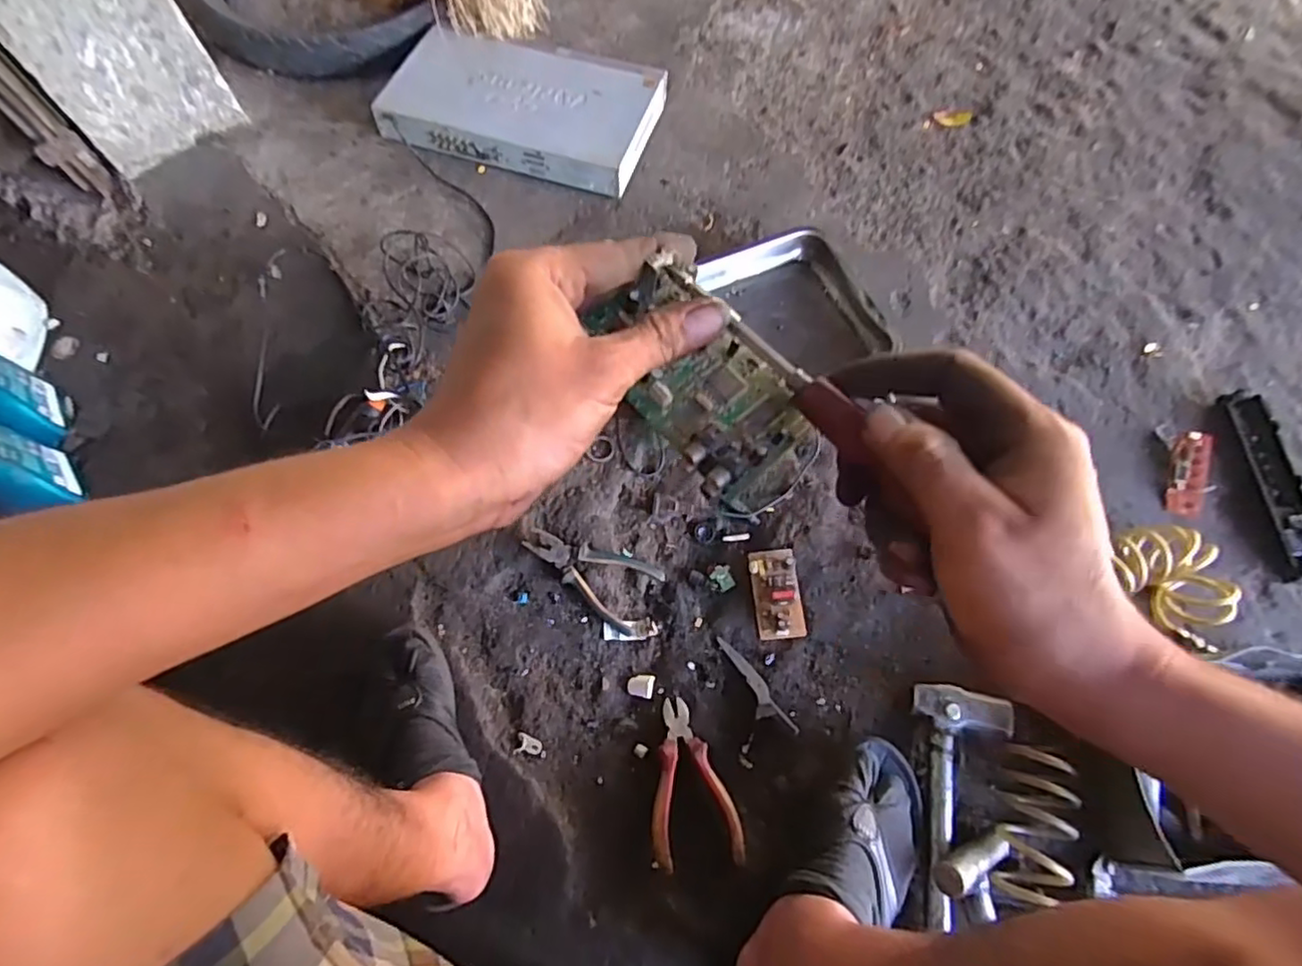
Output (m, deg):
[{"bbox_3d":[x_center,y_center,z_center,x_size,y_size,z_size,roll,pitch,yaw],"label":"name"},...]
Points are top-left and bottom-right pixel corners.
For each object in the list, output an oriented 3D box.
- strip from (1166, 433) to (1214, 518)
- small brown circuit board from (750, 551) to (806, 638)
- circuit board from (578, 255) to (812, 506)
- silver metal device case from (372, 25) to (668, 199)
[{"bbox_3d":[0.723,-0.012,0.861,0.042,0.021,0.119,14,85,6],"label":"strip"},{"bbox_3d":[0.157,0.137,0.801,0.056,0.013,0.110,-5,68,-2],"label":"small brown circuit board"},{"bbox_3d":[0.024,-0.047,0.297,0.065,0.030,0.118,-33,72,-12],"label":"circuit board"},{"bbox_3d":[-0.215,-0.641,1.097,0.437,0.069,0.265,12,69,5],"label":"silver metal device case"}]

